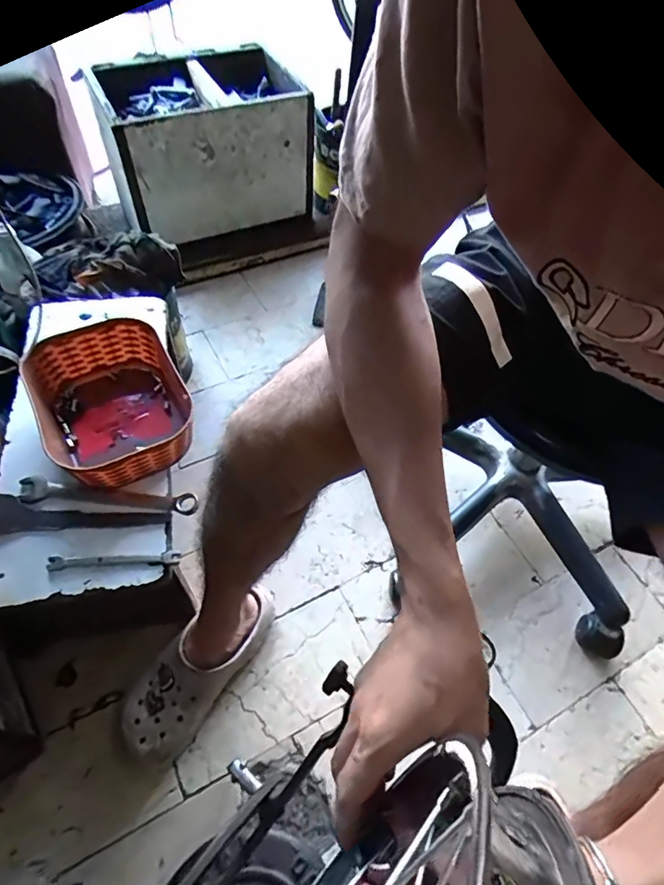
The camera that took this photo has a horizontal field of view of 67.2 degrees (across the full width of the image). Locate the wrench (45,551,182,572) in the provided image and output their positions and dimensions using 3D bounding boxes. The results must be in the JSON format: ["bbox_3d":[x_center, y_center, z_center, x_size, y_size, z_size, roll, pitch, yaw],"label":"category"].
[{"bbox_3d":[-0.233,0.127,0.537,0.131,0.010,0.014,-3,55,-6],"label":"wrench"}]

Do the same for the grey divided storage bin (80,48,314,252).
[{"bbox_3d":[-0.290,-0.668,1.122,0.411,0.280,0.296,-27,62,-20],"label":"grey divided storage bin"}]

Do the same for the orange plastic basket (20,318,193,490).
[{"bbox_3d":[-0.266,-0.045,0.609,0.163,0.074,0.207,-24,62,-19],"label":"orange plastic basket"}]

